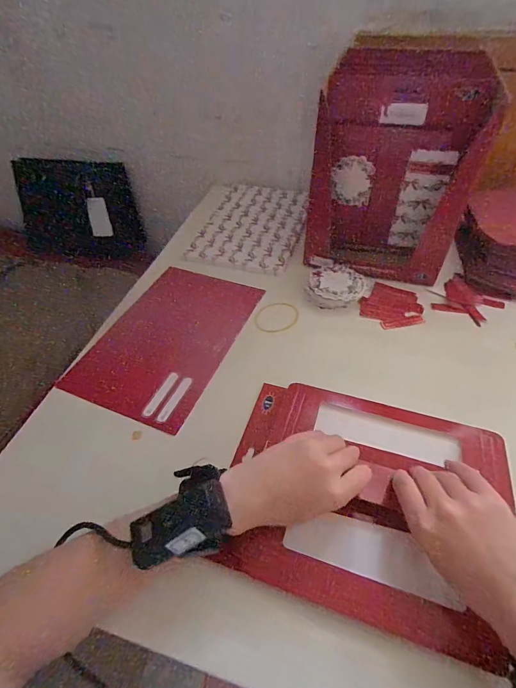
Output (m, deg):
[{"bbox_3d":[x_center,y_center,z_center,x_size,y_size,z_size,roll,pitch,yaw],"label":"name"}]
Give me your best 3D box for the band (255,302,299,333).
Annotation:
[{"bbox_3d":[0.025,-0.038,0.507,0.067,0.004,0.052,-26,57,-22],"label":"band"}]

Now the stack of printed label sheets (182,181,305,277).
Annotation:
[{"bbox_3d":[-0.008,-0.217,0.660,0.171,0.012,0.268,10,47,11],"label":"stack of printed label sheets"}]

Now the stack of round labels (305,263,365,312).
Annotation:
[{"bbox_3d":[0.109,-0.087,0.536,0.082,0.024,0.090,-5,46,-3],"label":"stack of round labels"}]

